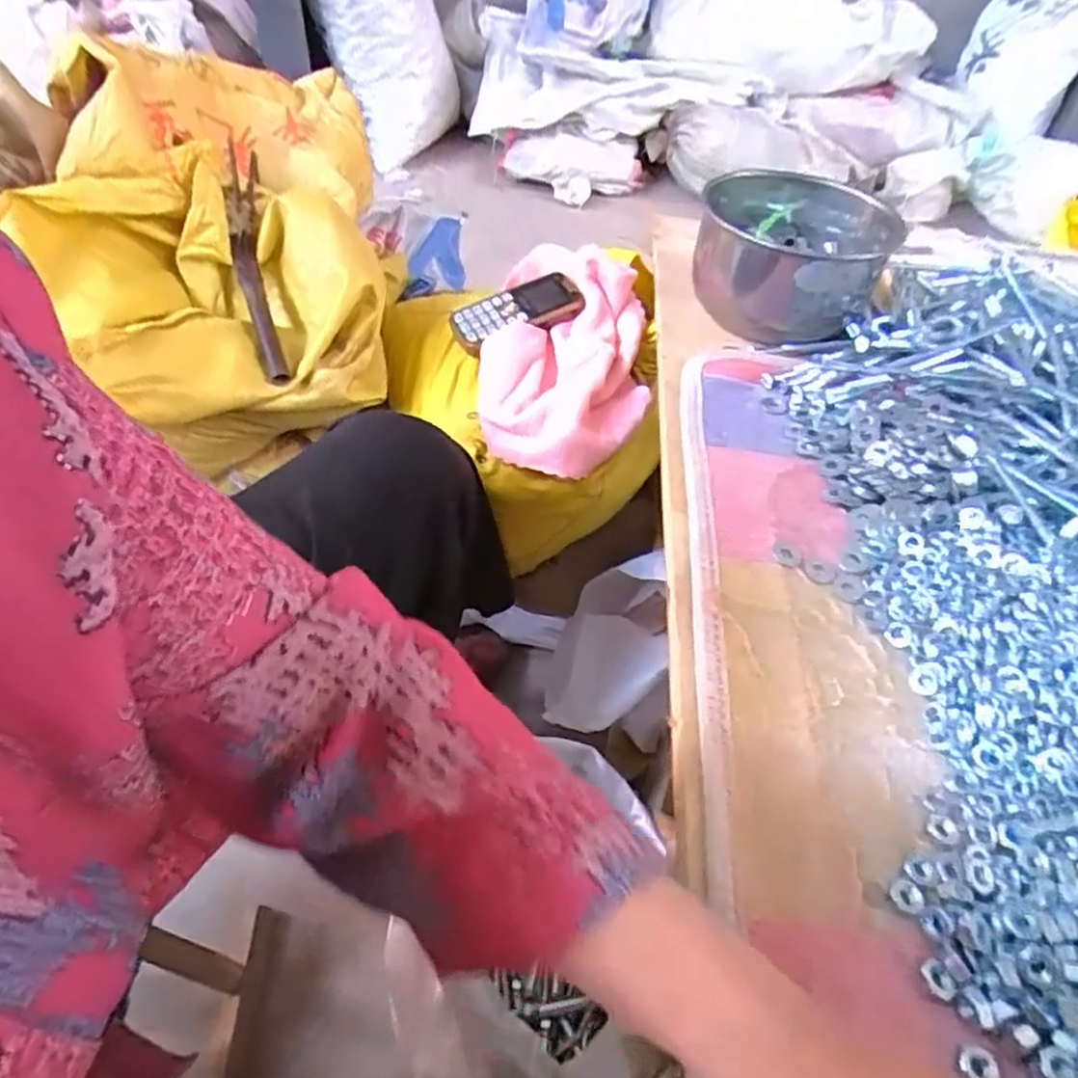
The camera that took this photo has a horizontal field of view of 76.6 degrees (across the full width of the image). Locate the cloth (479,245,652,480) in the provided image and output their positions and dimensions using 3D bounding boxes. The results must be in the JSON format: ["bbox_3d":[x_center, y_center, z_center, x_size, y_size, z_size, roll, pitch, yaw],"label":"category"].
[{"bbox_3d":[0.025,-0.185,0.643,0.152,0.091,0.260,3,49,-2],"label":"cloth"}]

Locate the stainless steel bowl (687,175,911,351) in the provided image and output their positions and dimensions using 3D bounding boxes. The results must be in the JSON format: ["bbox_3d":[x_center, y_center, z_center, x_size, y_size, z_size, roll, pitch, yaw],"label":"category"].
[{"bbox_3d":[0.231,-0.261,0.621,0.163,0.084,0.197,13,49,7],"label":"stainless steel bowl"}]

